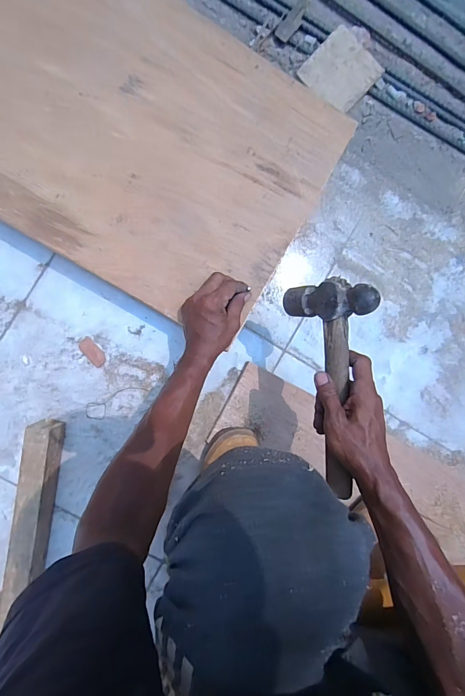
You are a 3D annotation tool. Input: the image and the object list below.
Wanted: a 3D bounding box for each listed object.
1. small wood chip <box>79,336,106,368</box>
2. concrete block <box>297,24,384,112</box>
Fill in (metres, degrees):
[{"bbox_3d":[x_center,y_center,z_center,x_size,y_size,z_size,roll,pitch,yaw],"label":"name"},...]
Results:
[{"bbox_3d":[-0.222,0.007,0.566,0.024,0.008,0.050,-42,94,-5],"label":"small wood chip"},{"bbox_3d":[0.186,-0.469,0.602,0.105,0.010,0.117,44,92,-10],"label":"concrete block"}]

